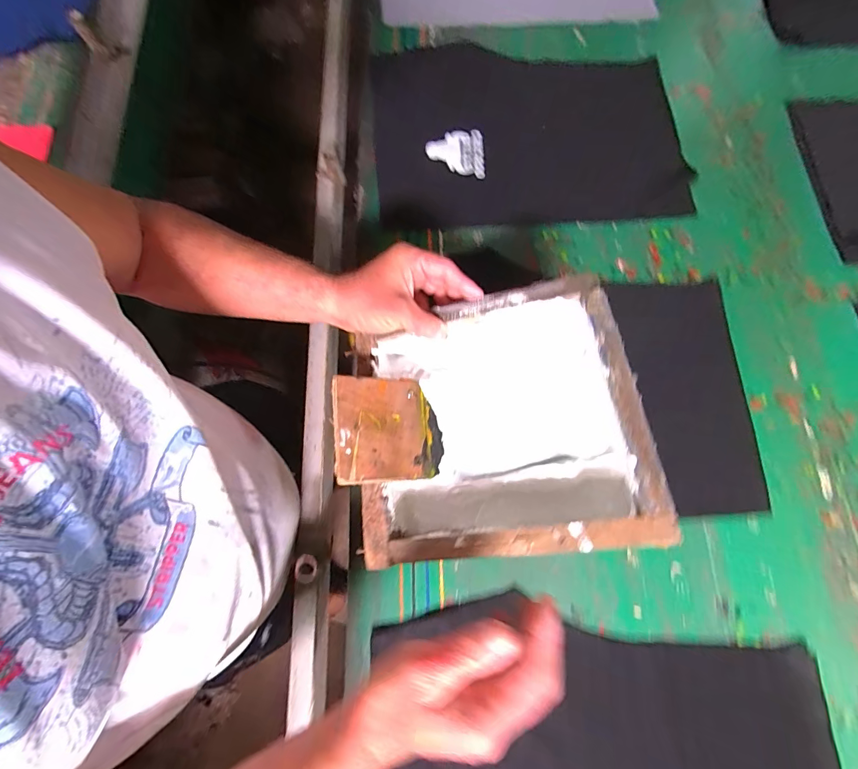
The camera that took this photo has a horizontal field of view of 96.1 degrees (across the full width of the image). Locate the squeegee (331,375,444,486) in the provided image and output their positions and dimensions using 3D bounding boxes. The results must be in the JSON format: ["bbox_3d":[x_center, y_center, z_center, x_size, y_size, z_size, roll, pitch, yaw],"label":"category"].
[{"bbox_3d":[-0.039,0.042,0.375,0.105,0.007,0.101,2,68,-27],"label":"squeegee"}]

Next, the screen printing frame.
[{"bbox_3d":[0.060,0.033,0.369,0.251,0.055,0.236,-12,70,17],"label":"screen printing frame"}]

